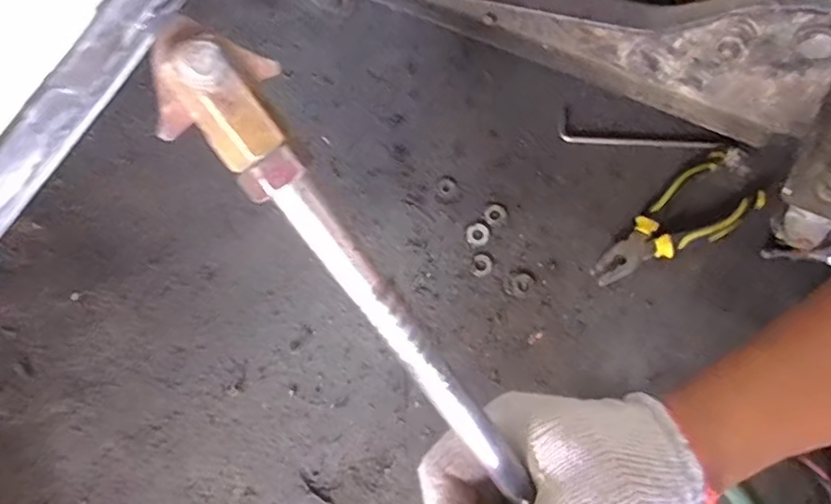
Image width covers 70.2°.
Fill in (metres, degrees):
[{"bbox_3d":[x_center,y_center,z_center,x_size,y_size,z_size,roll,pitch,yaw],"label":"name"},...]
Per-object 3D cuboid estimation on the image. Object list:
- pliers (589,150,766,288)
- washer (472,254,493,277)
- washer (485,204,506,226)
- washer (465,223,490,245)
[{"bbox_3d":[0.272,-0.026,0.615,0.198,0.028,0.073,-36,74,-9],"label":"pliers"},{"bbox_3d":[0.071,0.014,0.628,0.022,0.004,0.025,14,73,7],"label":"washer"},{"bbox_3d":[0.087,-0.041,0.645,0.024,0.004,0.023,-1,72,2],"label":"washer"},{"bbox_3d":[0.067,-0.020,0.638,0.025,0.004,0.025,-1,72,2],"label":"washer"}]

